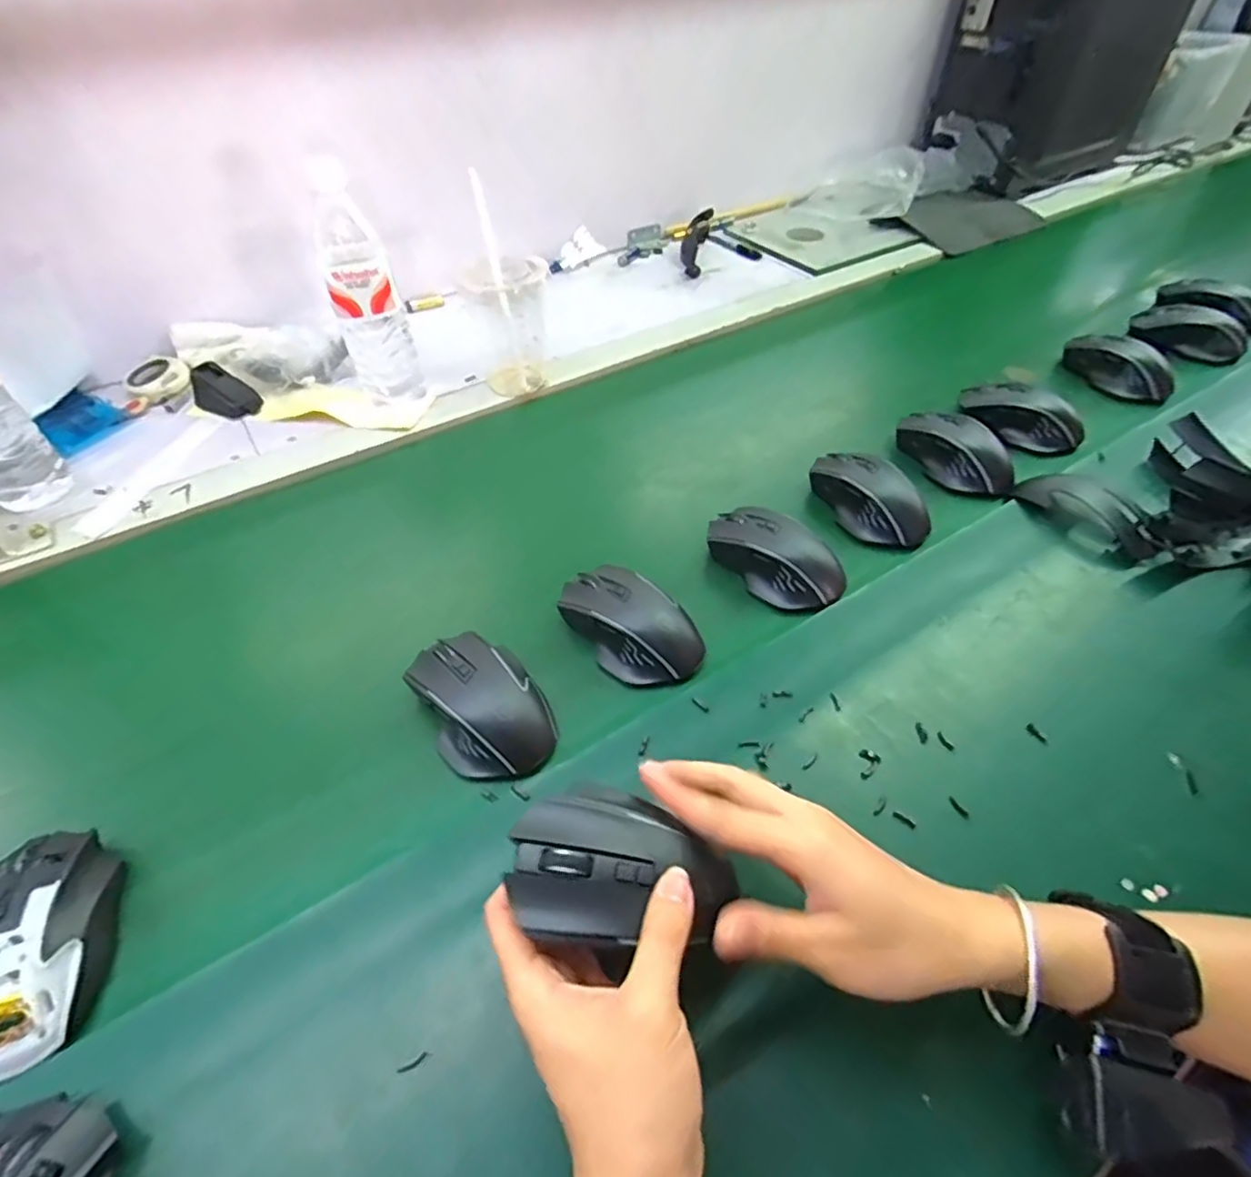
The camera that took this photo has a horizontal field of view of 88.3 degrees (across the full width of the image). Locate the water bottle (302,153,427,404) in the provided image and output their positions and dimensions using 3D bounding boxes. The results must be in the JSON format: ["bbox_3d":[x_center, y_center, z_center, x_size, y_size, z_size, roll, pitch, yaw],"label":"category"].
[{"bbox_3d":[-0.245,-0.269,0.619,0.065,0.218,0.066,-18,52,-16],"label":"water bottle"}]

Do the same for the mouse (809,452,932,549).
[{"bbox_3d":[0.212,-0.085,0.563,0.062,0.035,0.118,-32,57,-25],"label":"mouse"}]

